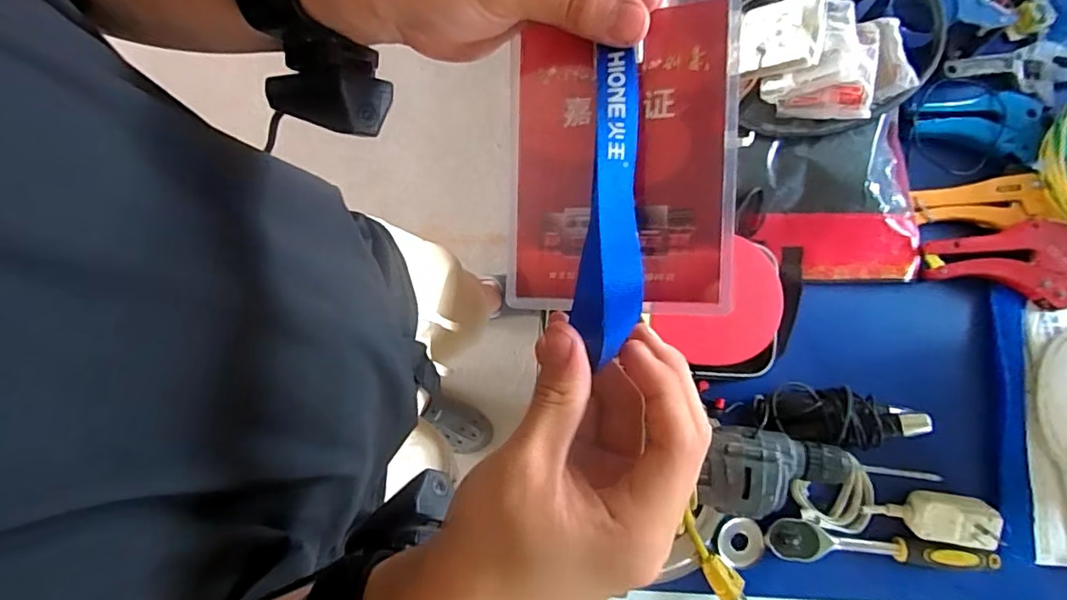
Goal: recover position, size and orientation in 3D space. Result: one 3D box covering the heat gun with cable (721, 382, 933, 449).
[{"bbox_3d":[0.309,0.122,0.589,0.189,0.060,0.060,8,79,1],"label":"heat gun with cable"}]

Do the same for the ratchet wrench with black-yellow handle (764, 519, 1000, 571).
[{"bbox_3d":[0.362,0.264,0.583,0.229,0.028,0.038,8,79,1],"label":"ratchet wrench with black-yellow handle"}]

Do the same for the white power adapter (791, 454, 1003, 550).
[{"bbox_3d":[0.382,0.221,0.588,0.197,0.045,0.072,14,79,2],"label":"white power adapter"}]

